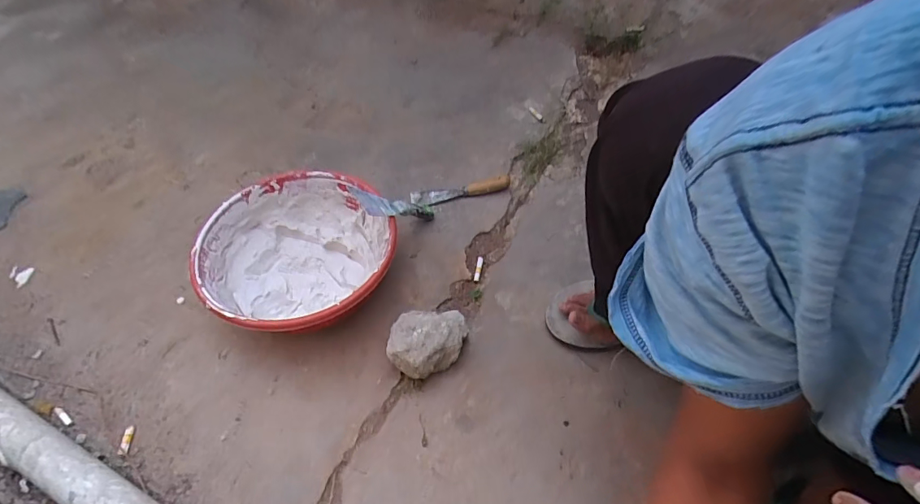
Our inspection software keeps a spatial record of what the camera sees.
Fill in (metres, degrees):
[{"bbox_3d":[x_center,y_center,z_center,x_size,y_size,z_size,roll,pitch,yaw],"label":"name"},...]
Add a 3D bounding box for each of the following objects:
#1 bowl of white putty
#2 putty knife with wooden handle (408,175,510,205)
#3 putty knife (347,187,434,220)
[{"bbox_3d":[-0.217,0.011,0.643,0.254,0.106,0.249,0,53,0],"label":"bowl of white putty"},{"bbox_3d":[0.002,-0.108,0.783,0.171,0.019,0.033,-8,54,-6],"label":"putty knife with wooden handle"},{"bbox_3d":[-0.085,-0.064,0.668,0.039,0.206,0.022,31,102,21],"label":"putty knife"}]

